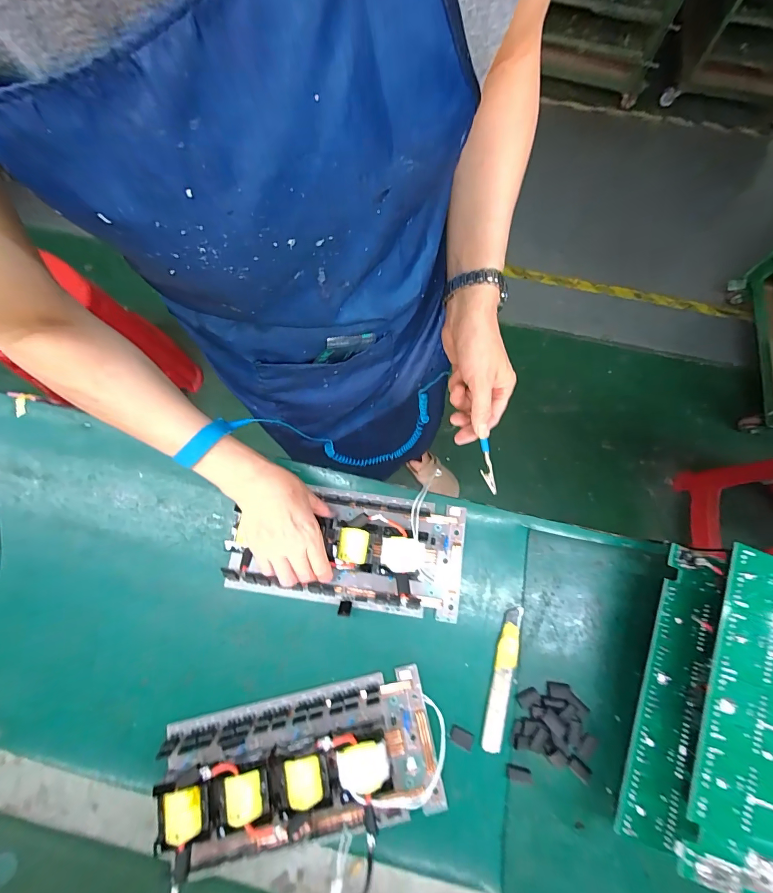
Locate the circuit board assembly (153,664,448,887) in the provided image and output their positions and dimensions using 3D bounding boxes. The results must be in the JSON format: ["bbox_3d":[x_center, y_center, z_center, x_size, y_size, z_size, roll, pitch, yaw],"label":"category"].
[{"bbox_3d":[-0.084,0.344,0.400,0.297,0.049,0.147,-11,74,-4],"label":"circuit board assembly"}]

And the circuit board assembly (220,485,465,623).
[{"bbox_3d":[-0.047,0.122,0.470,0.282,0.054,0.141,8,73,2],"label":"circuit board assembly"}]

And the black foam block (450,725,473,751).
[{"bbox_3d":[0.083,0.322,0.426,0.026,0.004,0.017,26,75,7],"label":"black foam block"}]

